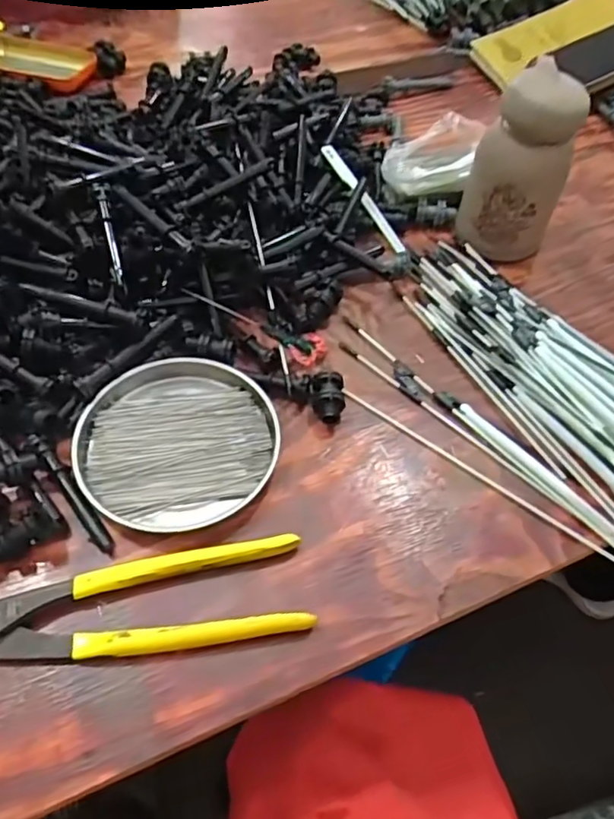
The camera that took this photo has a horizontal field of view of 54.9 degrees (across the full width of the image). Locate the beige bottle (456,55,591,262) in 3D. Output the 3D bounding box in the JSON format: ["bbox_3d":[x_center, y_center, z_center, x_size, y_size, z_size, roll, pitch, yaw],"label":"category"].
[{"bbox_3d":[0.183,-0.208,0.501,0.080,0.130,0.071,23,57,12],"label":"beige bottle"}]

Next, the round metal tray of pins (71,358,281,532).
[{"bbox_3d":[-0.089,0.021,0.411,0.133,0.017,0.125,2,57,-3],"label":"round metal tray of pins"}]

